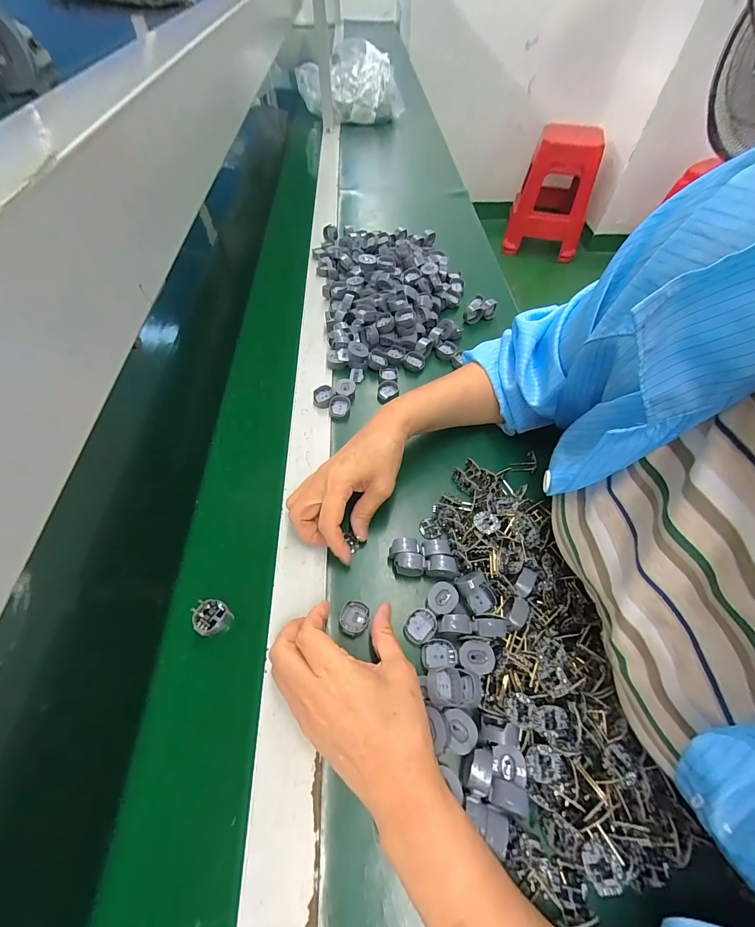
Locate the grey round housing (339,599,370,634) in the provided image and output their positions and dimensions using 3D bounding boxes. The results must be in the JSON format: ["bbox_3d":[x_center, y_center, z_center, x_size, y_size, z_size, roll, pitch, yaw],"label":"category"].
[{"bbox_3d":[-0.021,0.136,0.325,0.024,0.011,0.029,23,59,13],"label":"grey round housing"}]

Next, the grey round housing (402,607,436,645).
[{"bbox_3d":[0.037,0.144,0.323,0.028,0.015,0.025,-28,61,-19],"label":"grey round housing"}]

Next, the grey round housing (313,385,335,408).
[{"bbox_3d":[-0.069,-0.085,0.471,0.026,0.014,0.028,1,56,-1],"label":"grey round housing"}]

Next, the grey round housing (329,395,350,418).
[{"bbox_3d":[-0.047,-0.071,0.464,0.028,0.011,0.028,-1,73,3],"label":"grey round housing"}]

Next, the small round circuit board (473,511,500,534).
[{"bbox_3d":[0.105,0.058,0.359,0.023,0.010,0.023,1,56,-1],"label":"small round circuit board"}]

